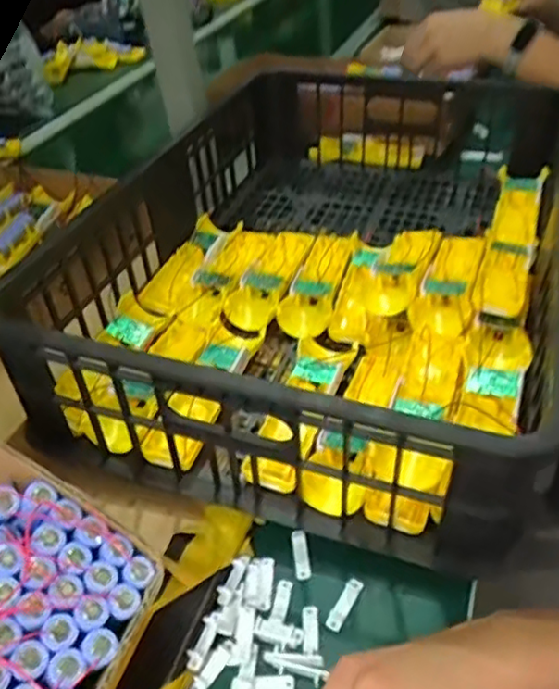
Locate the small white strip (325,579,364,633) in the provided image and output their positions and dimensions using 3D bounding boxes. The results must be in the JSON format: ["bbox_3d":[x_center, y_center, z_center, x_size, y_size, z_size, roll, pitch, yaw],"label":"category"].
[{"bbox_3d":[0.043,0.171,0.409,0.011,0.004,0.037,19,46,28],"label":"small white strip"}]

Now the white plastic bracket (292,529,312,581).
[{"bbox_3d":[0.015,0.148,0.439,0.011,0.008,0.033,-8,40,0],"label":"white plastic bracket"}]

